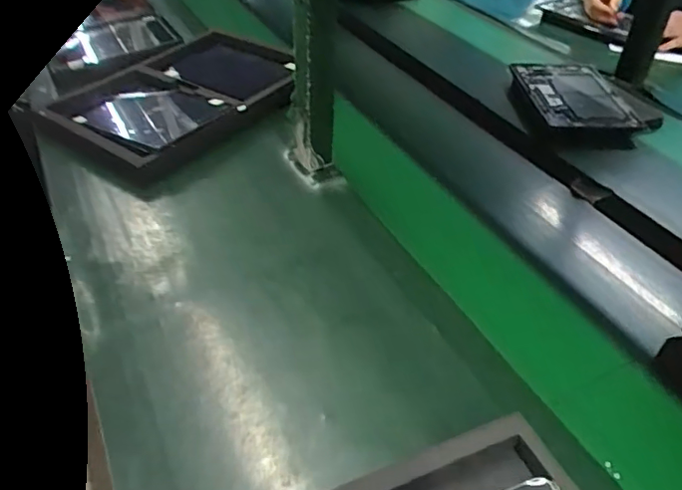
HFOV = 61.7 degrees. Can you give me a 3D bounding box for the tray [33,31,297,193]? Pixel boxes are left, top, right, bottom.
[{"bbox_3d":[-0.229,-0.222,0.865,0.218,0.049,0.404,26,47,24],"label":"tray"}]

